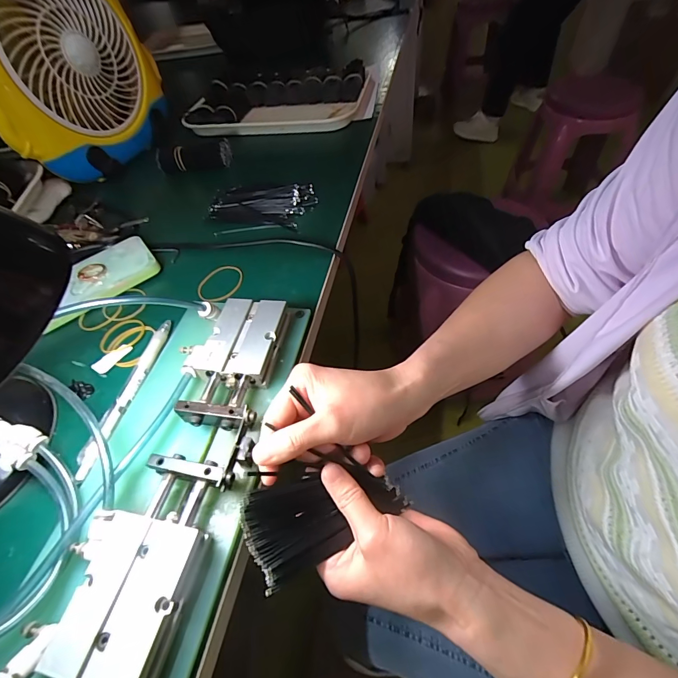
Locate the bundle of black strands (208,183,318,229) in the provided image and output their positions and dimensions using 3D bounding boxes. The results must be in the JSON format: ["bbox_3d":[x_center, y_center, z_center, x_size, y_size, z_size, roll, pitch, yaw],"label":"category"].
[{"bbox_3d":[-0.093,-0.171,0.455,0.125,0.021,0.075,6,53,11],"label":"bundle of black strands"}]

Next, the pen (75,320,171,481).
[{"bbox_3d":[-0.171,0.042,0.305,0.013,0.009,0.141,4,53,10],"label":"pen"}]

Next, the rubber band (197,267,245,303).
[{"bbox_3d":[-0.122,-0.058,0.384,0.051,0.004,0.047,-3,50,4],"label":"rubber band"}]

